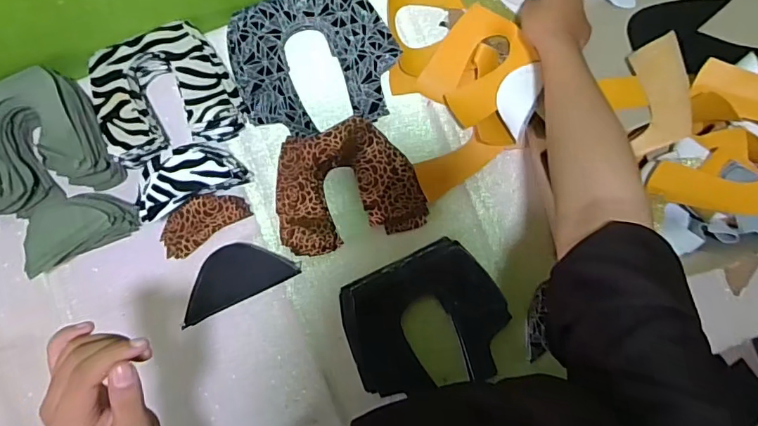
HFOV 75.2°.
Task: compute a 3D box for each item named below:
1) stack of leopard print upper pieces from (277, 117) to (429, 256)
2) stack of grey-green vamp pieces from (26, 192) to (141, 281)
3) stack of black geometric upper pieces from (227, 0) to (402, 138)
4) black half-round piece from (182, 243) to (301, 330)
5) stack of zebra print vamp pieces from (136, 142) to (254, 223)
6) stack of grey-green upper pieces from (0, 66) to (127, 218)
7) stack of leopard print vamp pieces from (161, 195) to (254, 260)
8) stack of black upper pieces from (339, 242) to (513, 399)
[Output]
[{"bbox_3d":[-0.041,-0.032,0.594,0.175,0.044,0.139,-15,89,-1],"label":"stack of leopard print upper pieces"},{"bbox_3d":[-0.356,0.018,0.582,0.130,0.067,0.059,-30,89,-1],"label":"stack of grey-green vamp pieces"},{"bbox_3d":[-0.079,-0.186,0.603,0.191,0.033,0.174,-18,89,-1],"label":"stack of black geometric upper pieces"},{"bbox_3d":[-0.178,0.074,0.607,0.143,0.022,0.069,-26,89,-1],"label":"black half-round piece"},{"bbox_3d":[-0.226,-0.041,0.577,0.126,0.060,0.062,-27,89,-1],"label":"stack of zebra print vamp pieces"},{"bbox_3d":[-0.409,-0.083,0.583,0.159,0.067,0.141,-22,89,-1],"label":"stack of grey-green upper pieces"},{"bbox_3d":[-0.220,0.010,0.607,0.112,0.012,0.052,-33,89,-1],"label":"stack of leopard print vamp pieces"},{"bbox_3d":[0.056,0.132,0.600,0.186,0.031,0.166,-17,89,-1],"label":"stack of black upper pieces"}]

